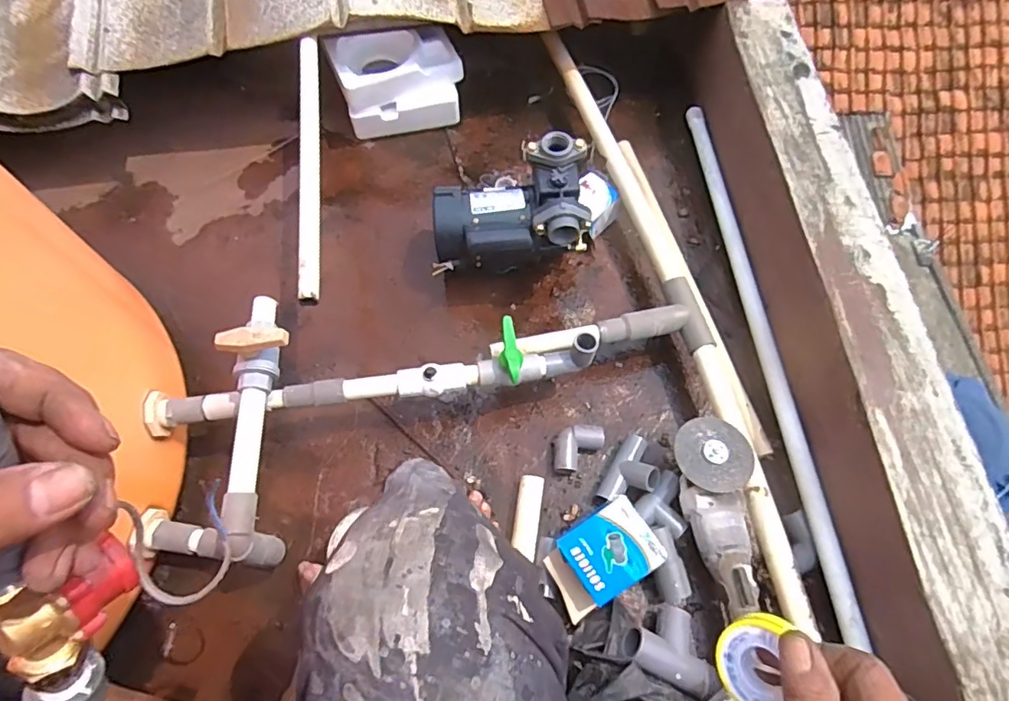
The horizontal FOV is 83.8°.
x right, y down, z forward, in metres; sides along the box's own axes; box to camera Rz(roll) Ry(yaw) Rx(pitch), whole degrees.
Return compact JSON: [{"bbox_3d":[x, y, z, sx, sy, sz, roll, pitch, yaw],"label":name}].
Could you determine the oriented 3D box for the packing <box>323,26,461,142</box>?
[{"bbox_3d":[-0.193,-0.497,1.046,0.224,0.136,0.126,-11,65,-5],"label":"packing"}]

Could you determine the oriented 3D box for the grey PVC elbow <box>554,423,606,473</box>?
[{"bbox_3d":[0.101,0.134,0.791,0.086,0.032,0.048,-37,69,-16],"label":"grey PVC elbow"}]

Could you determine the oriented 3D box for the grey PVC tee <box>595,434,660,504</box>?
[{"bbox_3d":[0.175,0.170,0.765,0.064,0.053,0.107,32,69,15],"label":"grey PVC tee"}]

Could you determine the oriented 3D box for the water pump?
[{"bbox_3d":[0.010,-0.187,0.857,0.229,0.208,0.137,-7,64,-3],"label":"water pump"}]

